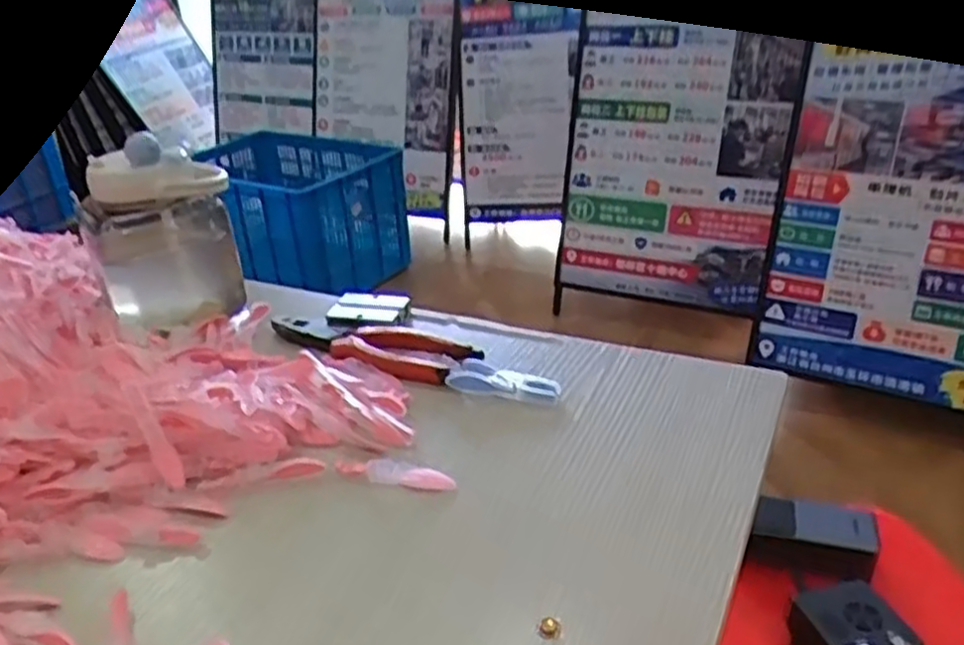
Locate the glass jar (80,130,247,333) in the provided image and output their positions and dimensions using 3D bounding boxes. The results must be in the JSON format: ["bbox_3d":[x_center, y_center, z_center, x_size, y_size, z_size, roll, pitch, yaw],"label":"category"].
[{"bbox_3d":[-0.280,-0.083,0.675,0.106,0.152,0.111,-16,31,-21],"label":"glass jar"}]

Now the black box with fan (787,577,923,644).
[{"bbox_3d":[0.308,0.267,0.641,0.074,0.057,0.081,-10,29,-12],"label":"black box with fan"}]

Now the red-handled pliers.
[{"bbox_3d":[-0.091,0.015,0.622,0.188,0.028,0.056,14,33,29],"label":"red-handled pliers"}]

